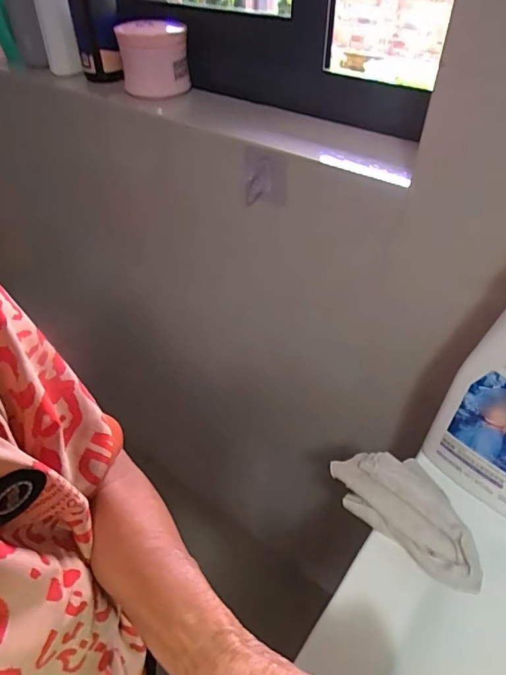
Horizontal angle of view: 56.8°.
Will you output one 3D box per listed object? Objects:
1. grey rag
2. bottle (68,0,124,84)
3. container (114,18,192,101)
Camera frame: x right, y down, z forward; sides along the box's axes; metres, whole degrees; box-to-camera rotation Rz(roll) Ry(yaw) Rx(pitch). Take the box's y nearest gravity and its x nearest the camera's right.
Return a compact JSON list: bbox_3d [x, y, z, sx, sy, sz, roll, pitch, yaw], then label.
[{"bbox_3d":[0.152,0.159,0.452,0.080,0.049,0.159,-30,51,-29],"label":"grey rag"},{"bbox_3d":[-0.243,-0.488,0.720,0.067,0.160,0.079,-12,44,-13],"label":"bottle"},{"bbox_3d":[-0.148,-0.415,0.703,0.095,0.087,0.087,-11,44,-12],"label":"container"}]

